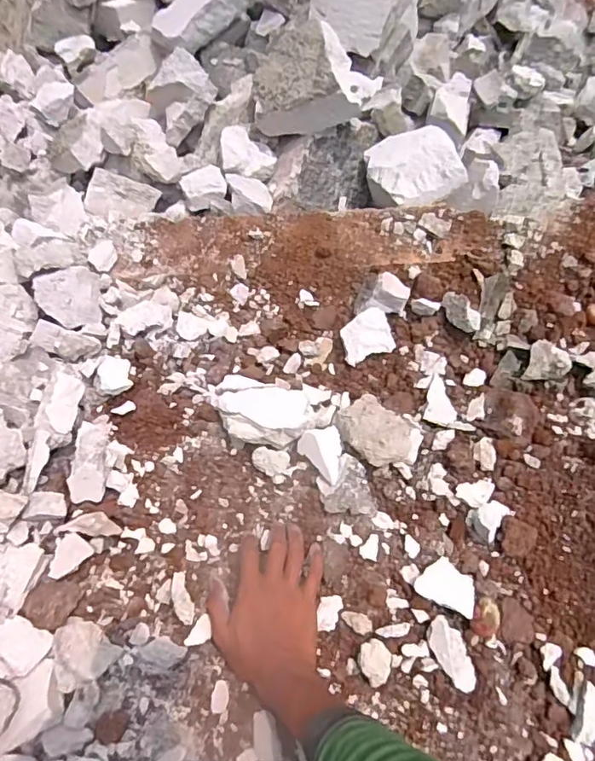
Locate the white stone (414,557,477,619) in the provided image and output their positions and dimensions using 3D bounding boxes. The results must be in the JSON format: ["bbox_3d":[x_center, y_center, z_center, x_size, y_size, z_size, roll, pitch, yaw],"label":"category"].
[{"bbox_3d":[0.180,0.242,0.636,0.067,0.018,0.053,26,66,10],"label":"white stone"}]

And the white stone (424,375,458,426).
[{"bbox_3d":[0.212,0.029,0.784,0.043,0.016,0.081,17,65,6],"label":"white stone"}]

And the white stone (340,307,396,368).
[{"bbox_3d":[0.108,-0.068,0.835,0.079,0.039,0.066,-22,67,-12],"label":"white stone"}]

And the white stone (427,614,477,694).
[{"bbox_3d":[0.172,0.302,0.593,0.036,0.016,0.077,-21,67,-12],"label":"white stone"}]

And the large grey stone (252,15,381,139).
[{"bbox_3d":[0.032,-0.583,1.034,0.231,0.103,0.211,0,65,-2],"label":"large grey stone"}]

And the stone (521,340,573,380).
[{"bbox_3d":[0.374,-0.024,0.799,0.058,0.038,0.058,19,65,7],"label":"stone"}]

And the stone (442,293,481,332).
[{"bbox_3d":[0.254,-0.107,0.836,0.025,0.048,0.083,-28,69,-14],"label":"stone"}]

